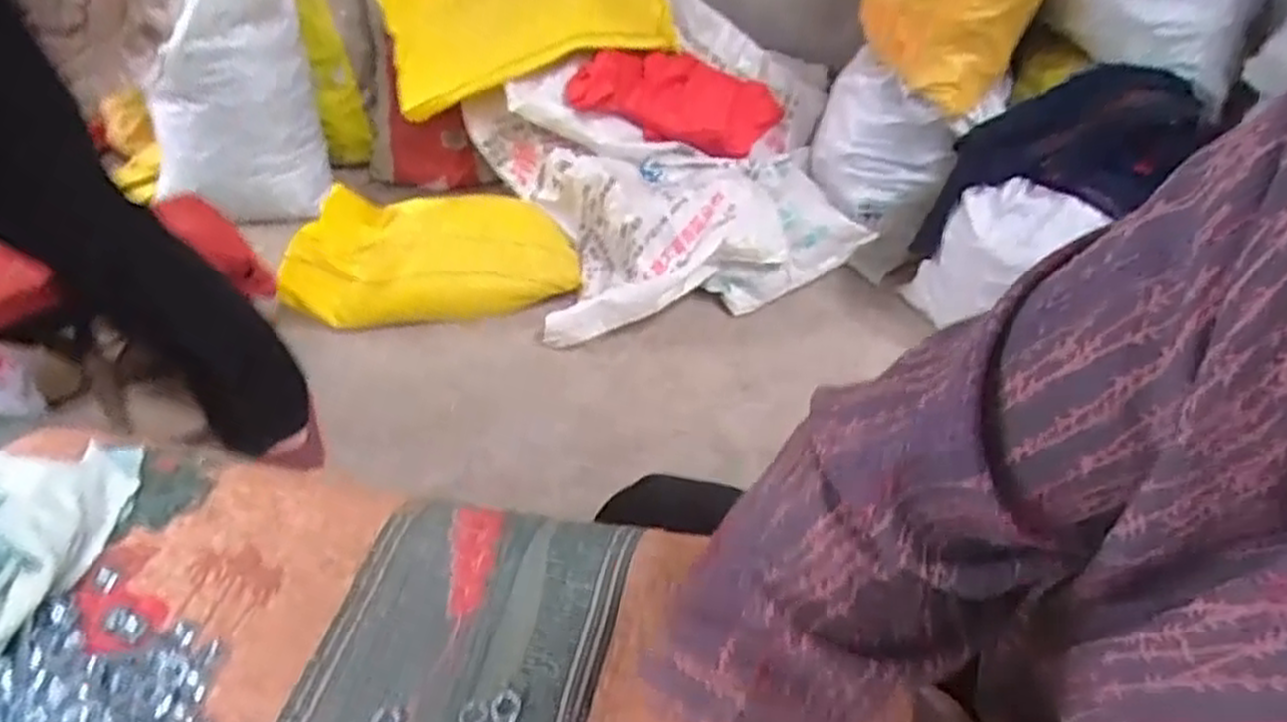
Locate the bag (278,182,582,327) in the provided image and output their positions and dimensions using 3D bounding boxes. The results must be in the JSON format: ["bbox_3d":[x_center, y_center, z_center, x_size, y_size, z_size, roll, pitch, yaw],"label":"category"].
[{"bbox_3d":[-0.392,-0.215,1.507,0.507,0.167,0.266,-9,39,-7],"label":"bag"}]

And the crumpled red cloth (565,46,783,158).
[{"bbox_3d":[0.086,-0.537,1.641,0.548,0.164,0.142,-3,30,-41],"label":"crumpled red cloth"}]

